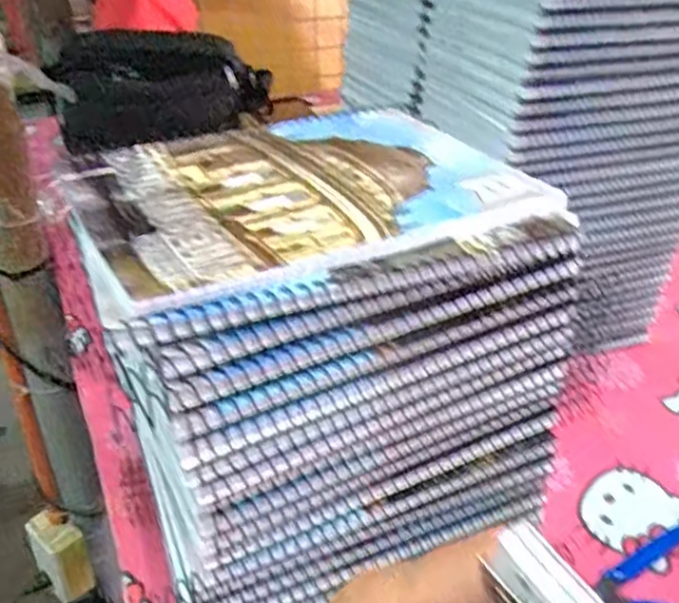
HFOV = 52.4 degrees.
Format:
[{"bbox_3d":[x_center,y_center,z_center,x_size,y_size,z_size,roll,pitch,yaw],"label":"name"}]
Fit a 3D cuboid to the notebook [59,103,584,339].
[{"bbox_3d":[-0.018,-0.053,0.322,0.197,0.011,0.161,-13,35,-20],"label":"notebook"}]

